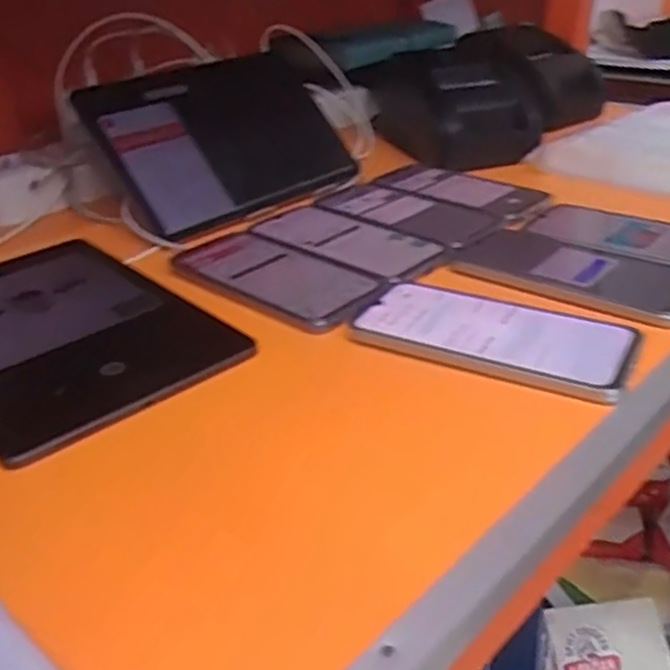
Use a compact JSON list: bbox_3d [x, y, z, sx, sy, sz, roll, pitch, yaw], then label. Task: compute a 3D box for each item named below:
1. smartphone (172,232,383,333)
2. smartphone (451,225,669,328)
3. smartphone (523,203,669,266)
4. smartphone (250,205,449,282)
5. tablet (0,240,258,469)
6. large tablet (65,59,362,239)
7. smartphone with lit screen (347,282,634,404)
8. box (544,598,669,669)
[{"bbox_3d":[-0.050,-0.045,0.537,0.177,0.008,0.090,22,38,37],"label":"smartphone"},{"bbox_3d":[0.174,-0.048,0.521,0.169,0.006,0.094,22,37,37],"label":"smartphone"},{"bbox_3d":[0.243,-0.079,0.571,0.171,0.005,0.085,24,39,39],"label":"smartphone"},{"bbox_3d":[0.008,-0.079,0.588,0.168,0.004,0.083,22,38,37],"label":"smartphone"},{"bbox_3d":[-0.195,-0.008,0.488,0.158,0.013,0.264,-28,38,-35],"label":"tablet"},{"bbox_3d":[-0.100,-0.191,0.693,0.258,0.017,0.174,-34,84,-41],"label":"large tablet"},{"bbox_3d":[0.097,-0.002,0.444,0.165,0.005,0.080,13,33,25],"label":"smartphone with lit screen"},{"bbox_3d":[0.320,0.371,0.829,0.134,0.020,0.114,-5,61,2],"label":"box"}]

